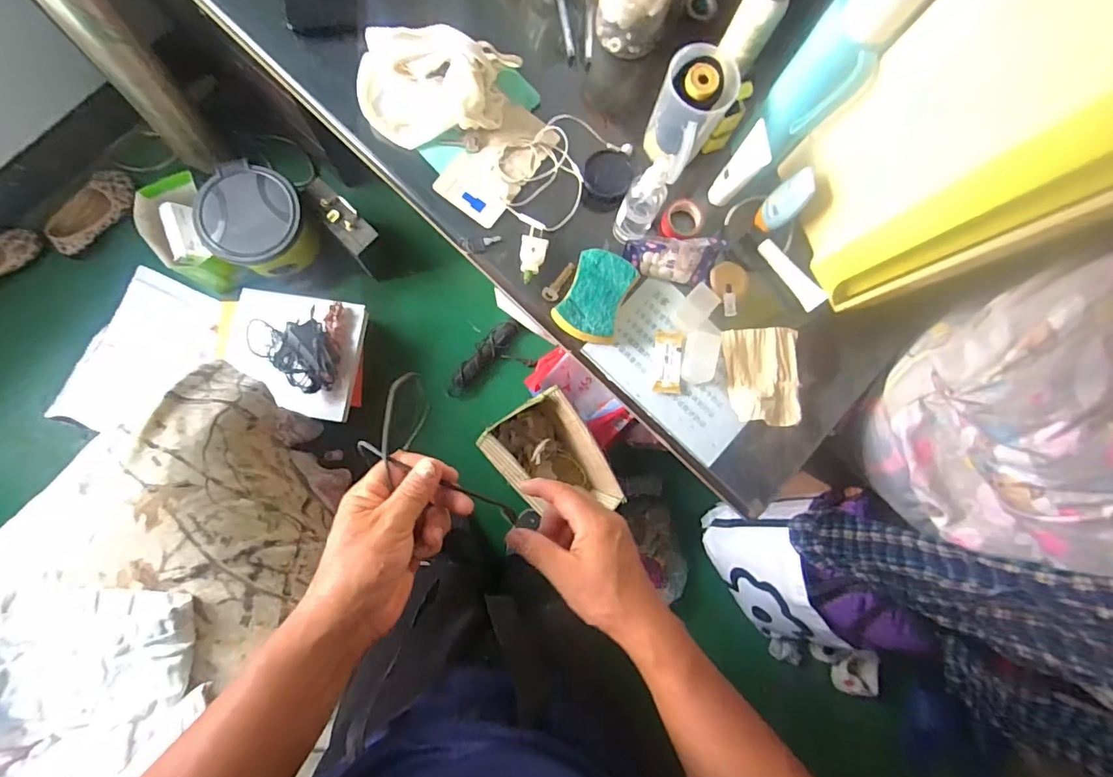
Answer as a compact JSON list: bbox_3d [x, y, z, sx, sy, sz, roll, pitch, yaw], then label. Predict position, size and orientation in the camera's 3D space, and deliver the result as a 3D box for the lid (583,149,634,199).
[{"bbox_3d":[0.064,-0.264,0.614,0.058,0.023,0.049,4,83,-5],"label":"lid"}]

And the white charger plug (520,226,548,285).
[{"bbox_3d":[-0.027,-0.160,0.596,0.031,0.018,0.067,4,83,-5],"label":"white charger plug"}]

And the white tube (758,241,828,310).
[{"bbox_3d":[0.285,-0.140,0.605,0.018,0.022,0.101,-36,88,-8],"label":"white tube"}]

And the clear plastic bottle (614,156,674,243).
[{"bbox_3d":[0.096,-0.204,0.541,0.040,0.143,0.044,1,83,-5],"label":"clear plastic bottle"}]

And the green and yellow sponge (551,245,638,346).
[{"bbox_3d":[0.047,-0.107,0.583,0.073,0.029,0.098,27,82,-1],"label":"green and yellow sponge"}]

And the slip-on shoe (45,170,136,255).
[{"bbox_3d":[-1.186,-0.453,1.265,0.064,0.075,0.244,32,82,-1],"label":"slip-on shoe"}]

